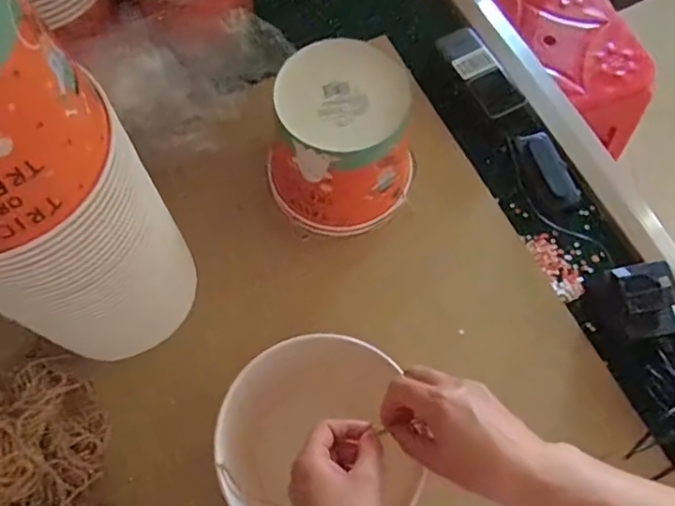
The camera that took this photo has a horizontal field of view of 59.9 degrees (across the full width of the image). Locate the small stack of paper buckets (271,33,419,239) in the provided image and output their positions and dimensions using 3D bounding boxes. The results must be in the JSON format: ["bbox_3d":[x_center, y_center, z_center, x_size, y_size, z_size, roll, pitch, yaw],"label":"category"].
[{"bbox_3d":[0.007,-0.113,0.607,0.149,0.142,0.144,18,67,6],"label":"small stack of paper buckets"}]

